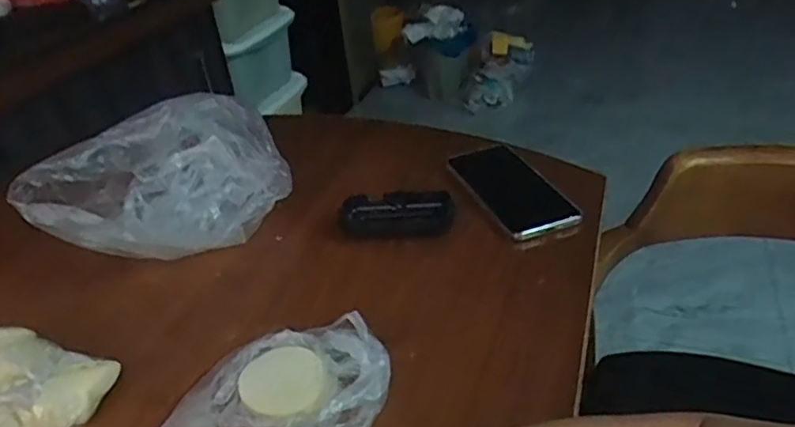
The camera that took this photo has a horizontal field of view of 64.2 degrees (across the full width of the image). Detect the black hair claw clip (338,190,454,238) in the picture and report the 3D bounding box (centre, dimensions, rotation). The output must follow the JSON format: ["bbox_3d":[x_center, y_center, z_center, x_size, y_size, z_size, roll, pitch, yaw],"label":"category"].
[{"bbox_3d":[-0.003,-0.001,0.624,0.113,0.021,0.053,2,36,14],"label":"black hair claw clip"}]

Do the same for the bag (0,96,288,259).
[{"bbox_3d":[-0.222,-0.019,0.606,0.226,0.141,0.107,-31,41,-30],"label":"bag"}]

